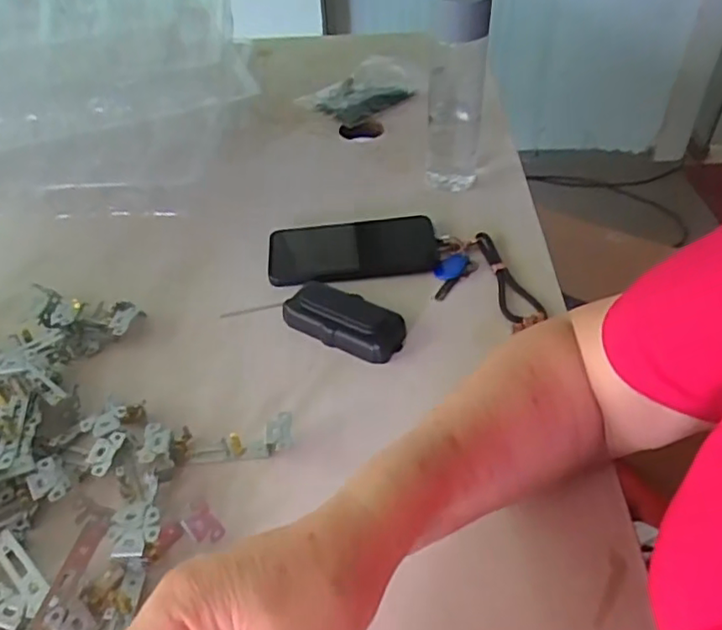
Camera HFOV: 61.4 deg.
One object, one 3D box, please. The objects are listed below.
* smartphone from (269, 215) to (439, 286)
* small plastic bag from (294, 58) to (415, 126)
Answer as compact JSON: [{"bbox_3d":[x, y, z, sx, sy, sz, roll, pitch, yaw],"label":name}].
[{"bbox_3d":[-0.009,-0.065,0.615,0.165,0.015,0.087,-8,44,-5],"label":"smartphone"},{"bbox_3d":[0.010,-0.324,0.882,0.115,0.030,0.173,31,53,30],"label":"small plastic bag"}]

